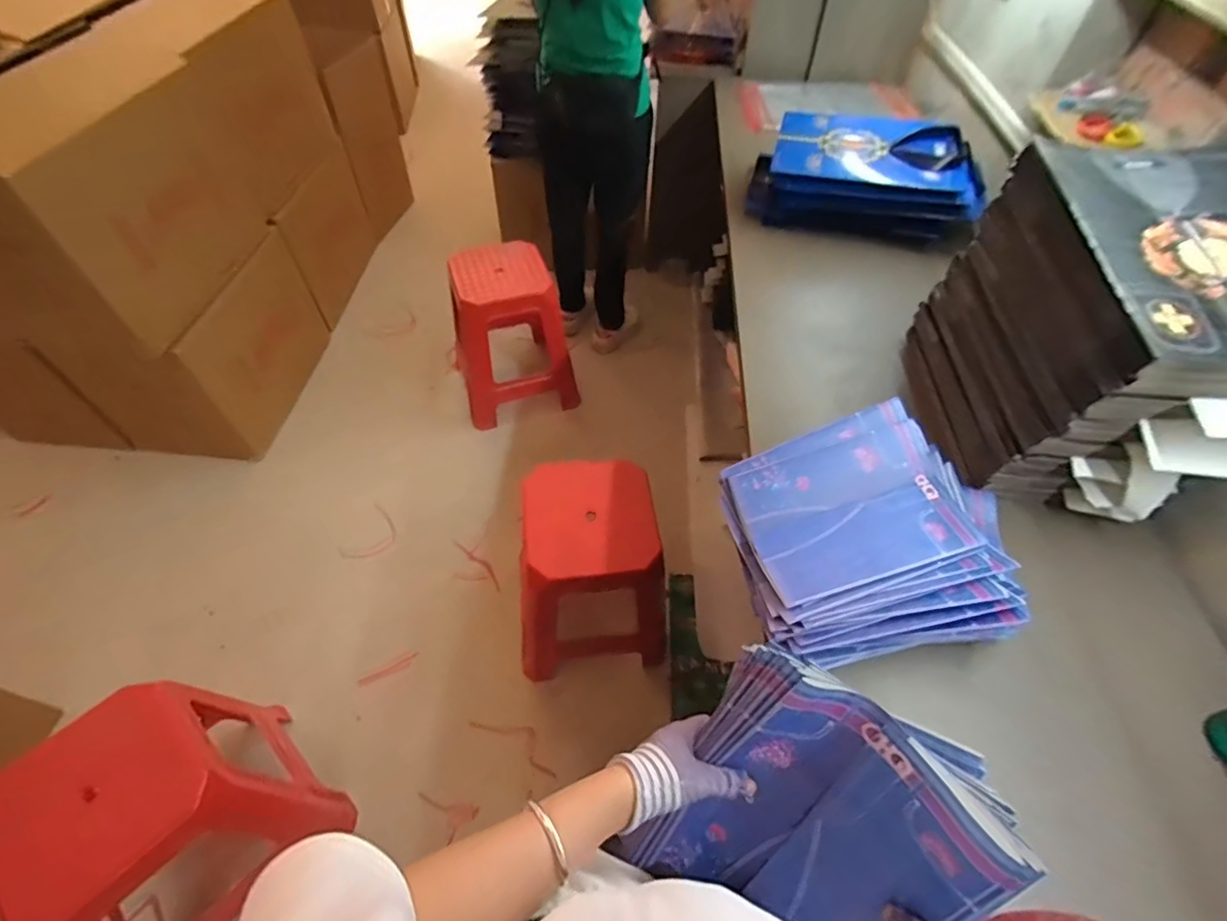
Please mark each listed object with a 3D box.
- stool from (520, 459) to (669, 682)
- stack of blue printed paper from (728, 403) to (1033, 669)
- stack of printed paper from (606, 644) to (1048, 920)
[{"bbox_3d":[-0.059,0.272,1.320,0.334,0.459,0.318,-6,53,-6],"label":"stool"},{"bbox_3d":[0.353,0.095,0.758,0.370,0.111,0.310,-9,53,-8],"label":"stack of blue printed paper"},{"bbox_3d":[0.164,0.306,0.477,0.227,0.234,0.084,35,17,13],"label":"stack of printed paper"}]

